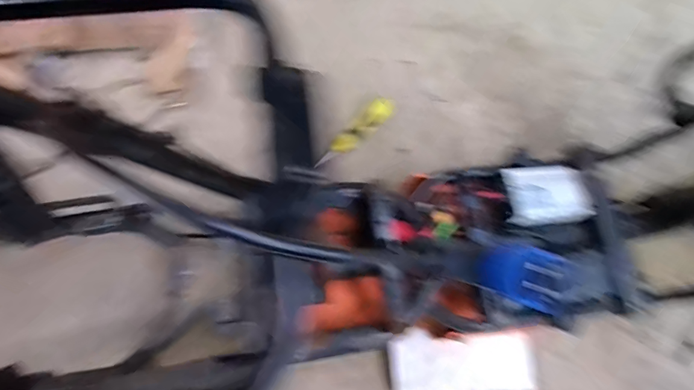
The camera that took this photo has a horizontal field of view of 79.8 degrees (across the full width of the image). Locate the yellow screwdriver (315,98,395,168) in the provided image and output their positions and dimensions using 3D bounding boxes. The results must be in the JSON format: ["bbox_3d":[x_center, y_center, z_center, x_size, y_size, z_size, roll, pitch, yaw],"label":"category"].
[{"bbox_3d":[0.012,-0.095,0.652,0.154,0.027,0.033,-43,79,-10],"label":"yellow screwdriver"}]

